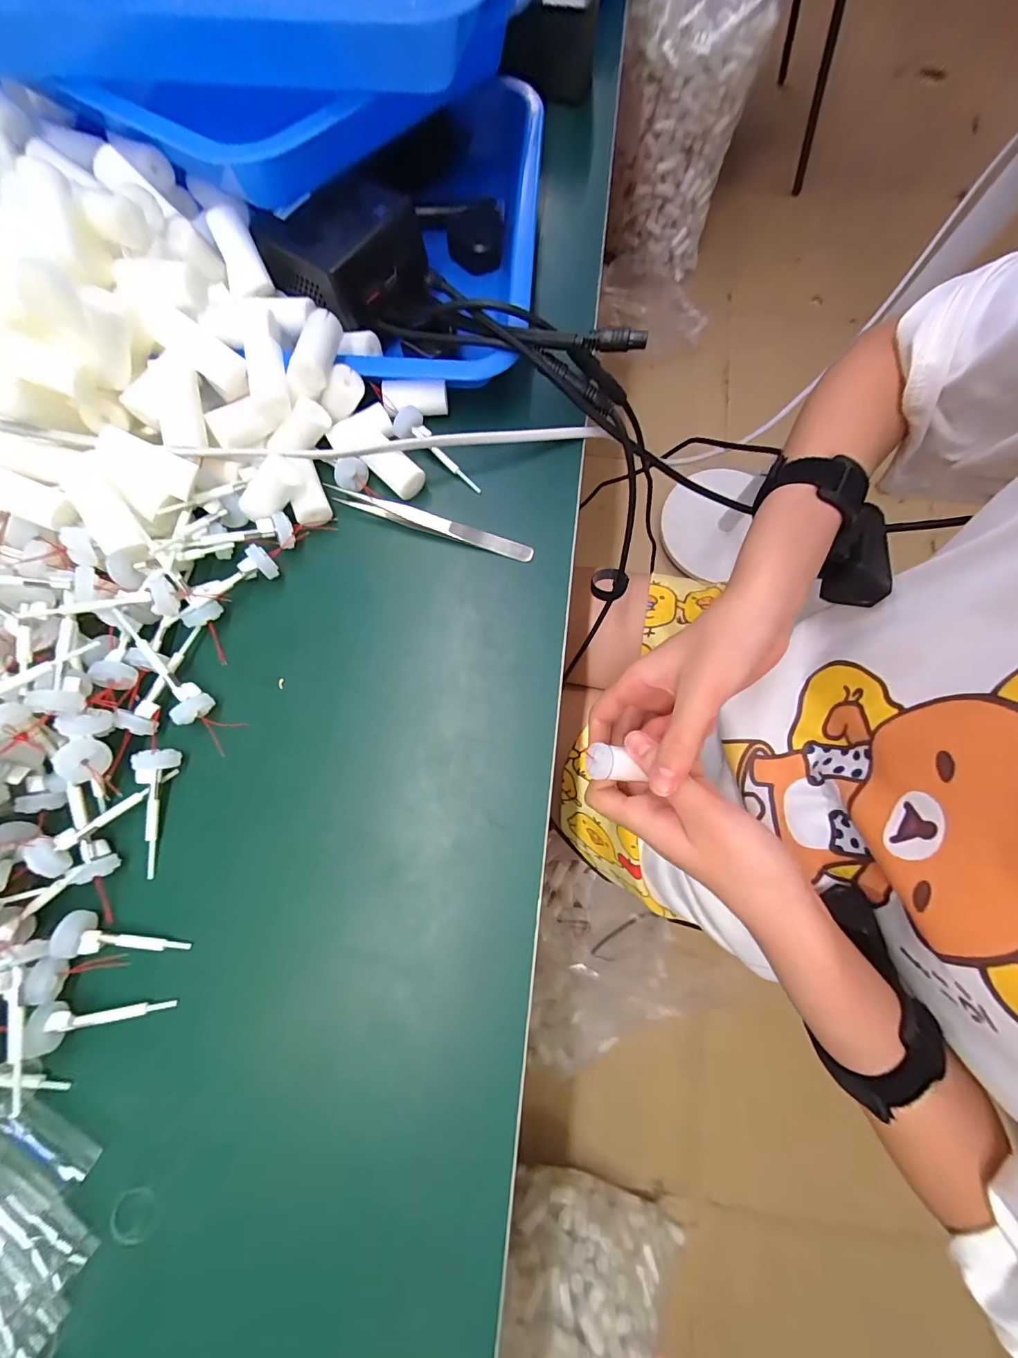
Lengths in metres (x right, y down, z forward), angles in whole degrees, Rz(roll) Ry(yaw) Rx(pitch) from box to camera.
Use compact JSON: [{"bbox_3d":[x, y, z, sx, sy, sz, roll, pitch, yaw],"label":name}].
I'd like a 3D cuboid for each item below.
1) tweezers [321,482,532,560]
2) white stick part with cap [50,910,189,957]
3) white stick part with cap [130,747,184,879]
[{"bbox_3d":[-0.048,-0.095,0.275,0.128,0.015,0.011,15,78,3],"label":"tweezers"},{"bbox_3d":[-0.194,0.129,0.225,0.057,0.016,0.019,4,77,1],"label":"white stick part with cap"},{"bbox_3d":[-0.188,0.070,0.237,0.018,0.016,0.066,-4,77,-1],"label":"white stick part with cap"}]

